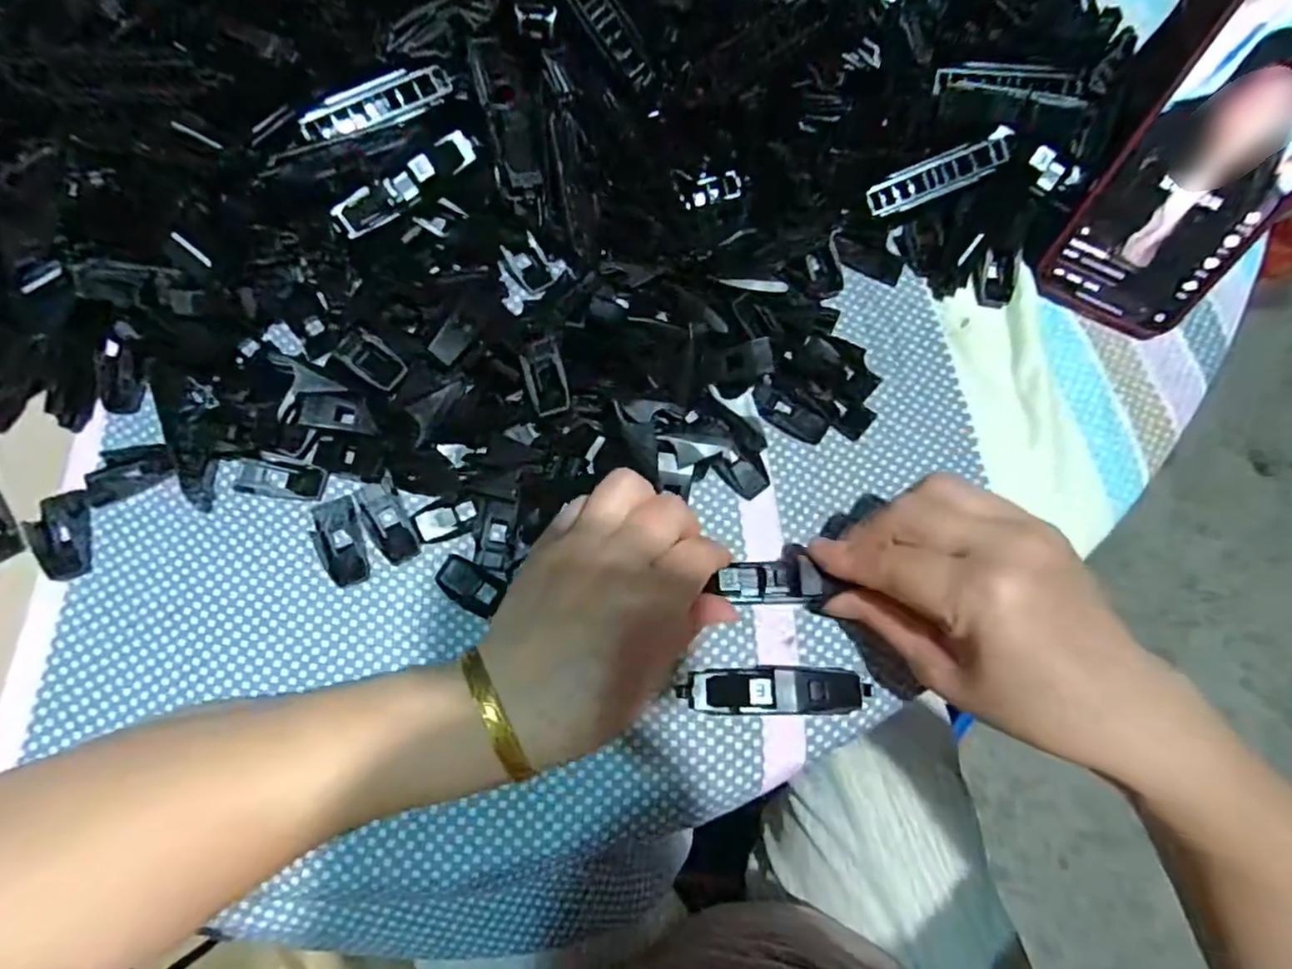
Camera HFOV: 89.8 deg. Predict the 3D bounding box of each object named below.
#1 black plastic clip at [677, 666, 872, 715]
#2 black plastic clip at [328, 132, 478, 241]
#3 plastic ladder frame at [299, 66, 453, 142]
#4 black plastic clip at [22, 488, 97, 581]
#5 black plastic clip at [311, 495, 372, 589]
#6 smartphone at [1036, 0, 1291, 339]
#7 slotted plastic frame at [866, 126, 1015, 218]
[{"bbox_3d":[0.056,0.088,0.276,0.080,0.021,0.019,-1,73,-2],"label":"black plastic clip"},{"bbox_3d":[-0.120,-0.149,0.320,0.076,0.010,0.019,-35,112,-3],"label":"black plastic clip"},{"bbox_3d":[-0.130,-0.184,0.312,0.072,0.004,0.019,-25,109,-9],"label":"plastic ladder frame"},{"bbox_3d":[-0.265,0.023,0.293,0.027,0.006,0.040,-17,74,-7],"label":"black plastic clip"},{"bbox_3d":[-0.140,0.027,0.299,0.019,0.004,0.042,-19,74,-7],"label":"black plastic clip"},{"bbox_3d":[0.262,-0.149,0.297,0.069,0.161,0.012,29,39,7],"label":"smartphone"},{"bbox_3d":[0.154,-0.162,0.337,0.080,0.006,0.021,-23,74,4],"label":"slotted plastic frame"}]

